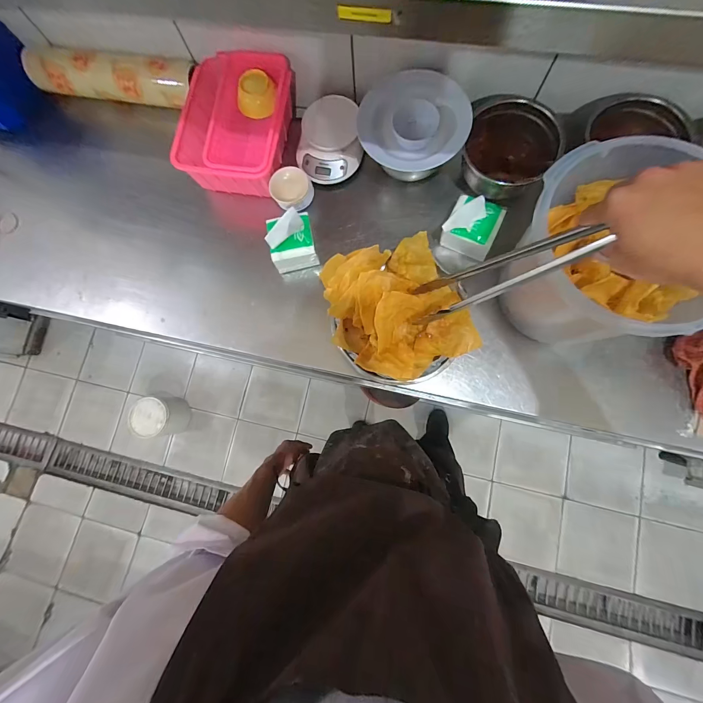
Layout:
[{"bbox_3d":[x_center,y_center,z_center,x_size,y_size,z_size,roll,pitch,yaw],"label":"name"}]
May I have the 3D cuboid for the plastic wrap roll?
[{"bbox_3d":[-0.619,-0.687,0.792,0.459,0.092,0.074,9,80,7],"label":"plastic wrap roll"}]

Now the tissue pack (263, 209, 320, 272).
[{"bbox_3d":[-0.130,-0.239,0.679,0.092,0.097,0.095,-9,79,4],"label":"tissue pack"}]

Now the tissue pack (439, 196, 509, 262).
[{"bbox_3d":[0.251,-0.262,0.648,0.101,0.072,0.111,29,83,10],"label":"tissue pack"}]

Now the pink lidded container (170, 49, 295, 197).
[{"bbox_3d":[-0.257,-0.522,0.727,0.222,0.103,0.301,10,81,7],"label":"pink lidded container"}]

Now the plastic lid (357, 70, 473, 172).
[{"bbox_3d":[0.126,-0.477,0.641,0.215,0.021,0.209,-1,83,6],"label":"plastic lid"}]

